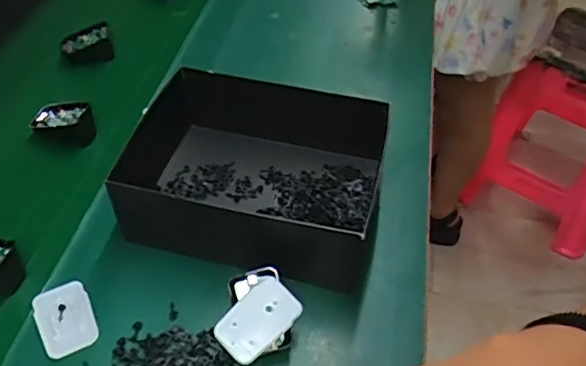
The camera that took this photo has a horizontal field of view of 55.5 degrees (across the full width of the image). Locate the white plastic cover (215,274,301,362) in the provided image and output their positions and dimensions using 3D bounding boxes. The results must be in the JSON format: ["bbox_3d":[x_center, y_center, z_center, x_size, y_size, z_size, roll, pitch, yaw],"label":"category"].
[{"bbox_3d":[-0.028,0.113,0.458,0.044,0.006,0.068,41,71,13],"label":"white plastic cover"}]

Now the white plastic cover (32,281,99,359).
[{"bbox_3d":[-0.197,0.116,0.482,0.046,0.004,0.068,-20,52,-20],"label":"white plastic cover"}]

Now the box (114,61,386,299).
[{"bbox_3d":[-0.043,-0.013,0.562,0.253,0.087,0.188,11,48,7],"label":"box"}]

